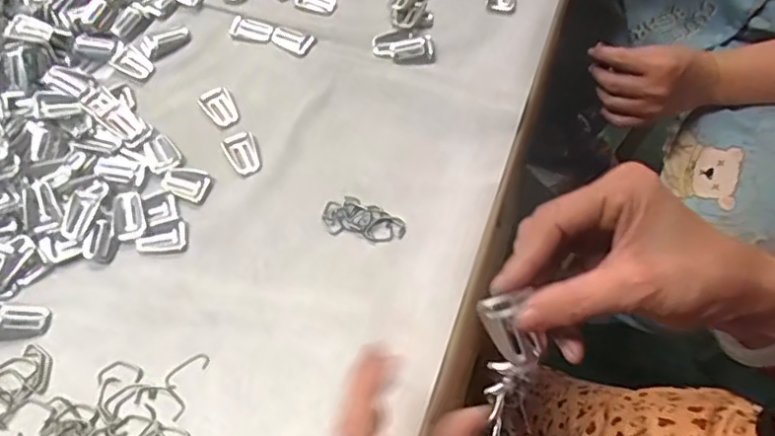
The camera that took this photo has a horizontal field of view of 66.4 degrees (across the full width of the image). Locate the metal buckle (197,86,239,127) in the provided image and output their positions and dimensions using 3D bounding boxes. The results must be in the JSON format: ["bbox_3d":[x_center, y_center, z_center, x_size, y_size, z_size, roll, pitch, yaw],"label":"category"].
[{"bbox_3d":[-0.148,-0.100,0.530,0.027,0.009,0.037,-41,70,-17],"label":"metal buckle"}]

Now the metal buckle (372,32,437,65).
[{"bbox_3d":[0.016,-0.161,0.556,0.058,0.006,0.036,4,64,3],"label":"metal buckle"}]

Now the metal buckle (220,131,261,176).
[{"bbox_3d":[-0.126,-0.056,0.512,0.027,0.004,0.044,-22,66,-10],"label":"metal buckle"}]

